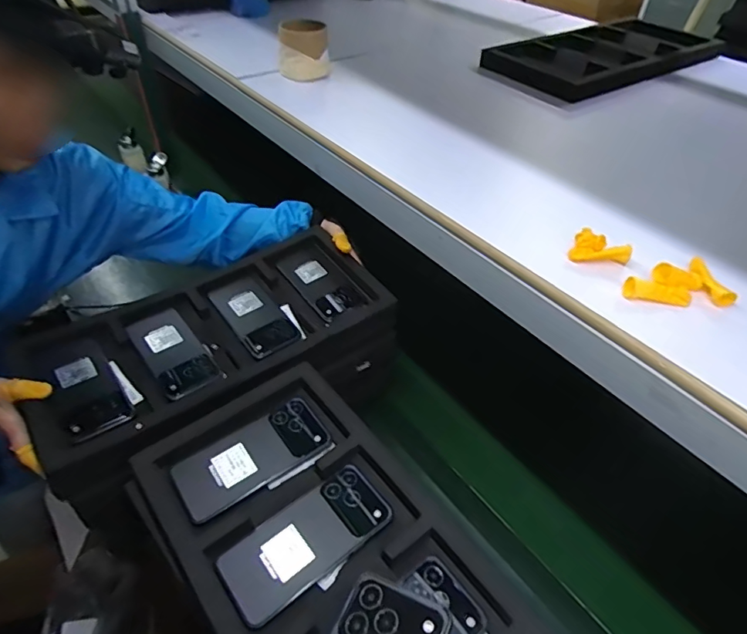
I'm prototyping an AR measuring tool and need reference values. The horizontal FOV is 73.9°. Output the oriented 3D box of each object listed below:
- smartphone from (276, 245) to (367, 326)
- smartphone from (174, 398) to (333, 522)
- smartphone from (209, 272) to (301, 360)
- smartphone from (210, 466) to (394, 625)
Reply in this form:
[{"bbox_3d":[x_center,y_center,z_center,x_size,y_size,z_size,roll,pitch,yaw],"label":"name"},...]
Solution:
[{"bbox_3d":[-0.082,-0.054,0.774,0.072,0.010,0.146,-34,63,-20],"label":"smartphone"},{"bbox_3d":[-0.128,0.149,0.532,0.159,0.013,0.075,-27,52,-27],"label":"smartphone"},{"bbox_3d":[-0.169,-0.005,0.706,0.075,0.011,0.166,-26,51,-26],"label":"smartphone"},{"bbox_3d":[-0.063,0.212,0.475,0.160,0.010,0.074,-28,52,-28],"label":"smartphone"}]

